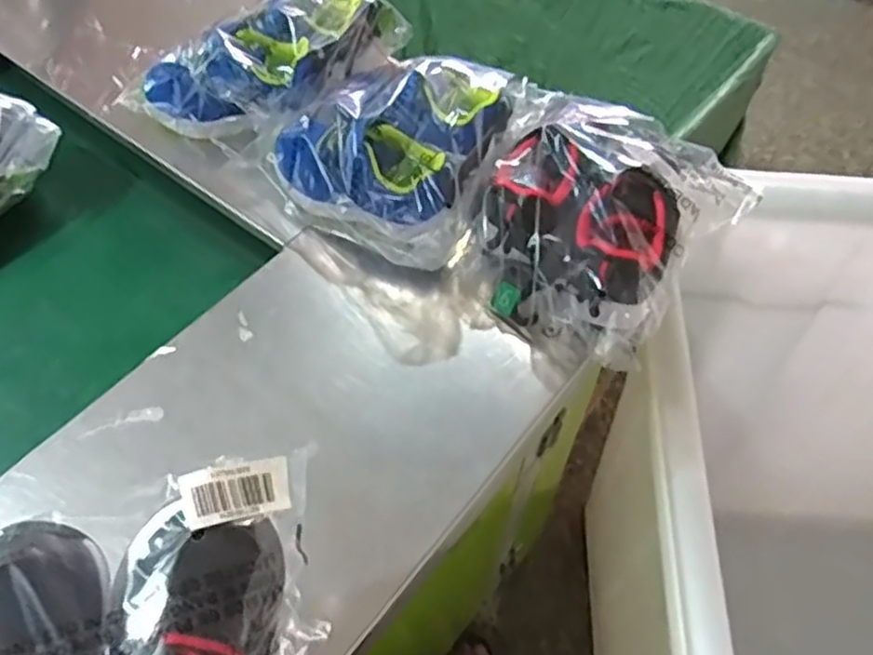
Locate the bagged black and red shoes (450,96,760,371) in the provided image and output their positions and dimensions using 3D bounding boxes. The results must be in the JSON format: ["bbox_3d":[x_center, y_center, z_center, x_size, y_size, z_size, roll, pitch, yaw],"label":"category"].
[{"bbox_3d":[0.117,-0.095,0.564,0.188,0.078,0.210,35,61,20],"label":"bagged black and red shoes"}]

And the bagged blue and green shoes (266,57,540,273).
[{"bbox_3d":[-0.039,-0.146,0.587,0.181,0.076,0.190,22,57,12],"label":"bagged blue and green shoes"}]

